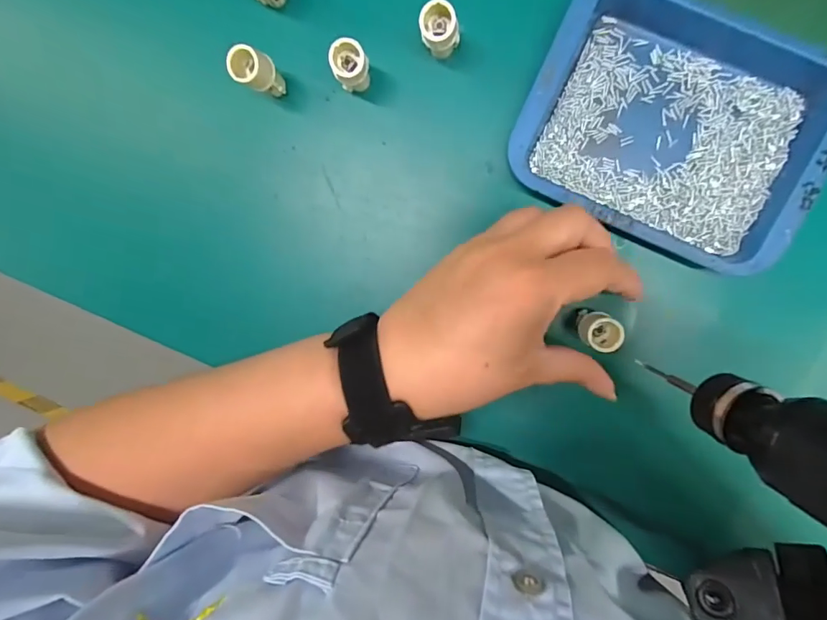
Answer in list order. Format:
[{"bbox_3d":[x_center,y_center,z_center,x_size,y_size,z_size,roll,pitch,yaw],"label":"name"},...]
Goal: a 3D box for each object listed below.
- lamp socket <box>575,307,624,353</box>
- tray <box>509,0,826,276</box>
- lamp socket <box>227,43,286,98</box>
[{"bbox_3d":[0.103,0.011,0.256,0.022,0.025,0.020,1,96,5],"label":"lamp socket"},{"bbox_3d":[0.143,-0.101,0.251,0.156,0.026,0.122,24,98,3],"label":"tray"},{"bbox_3d":[-0.089,-0.138,0.263,0.019,0.041,0.019,29,108,12],"label":"lamp socket"}]

